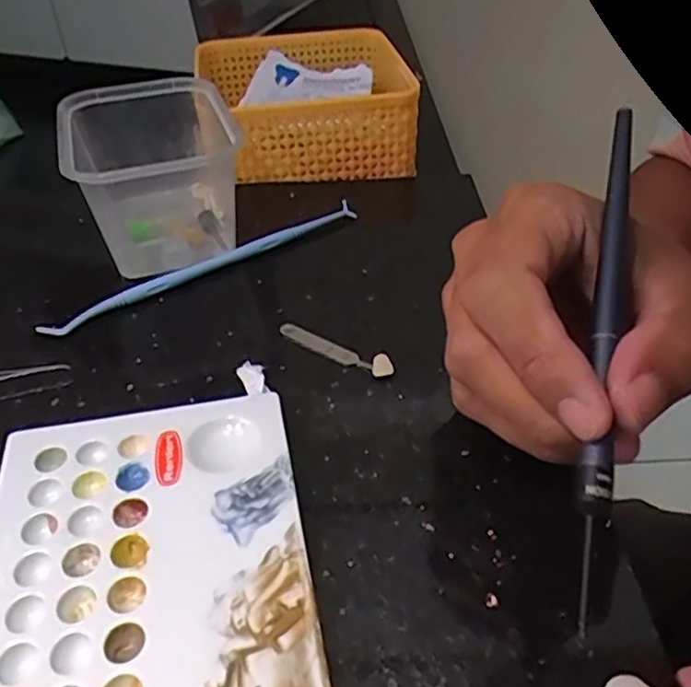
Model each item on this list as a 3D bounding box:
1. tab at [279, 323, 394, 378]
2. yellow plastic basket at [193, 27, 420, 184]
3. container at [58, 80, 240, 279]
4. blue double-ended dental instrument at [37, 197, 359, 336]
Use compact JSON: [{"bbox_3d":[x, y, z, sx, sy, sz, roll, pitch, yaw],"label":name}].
[{"bbox_3d":[-0.004,0.002,0.275,0.055,0.006,0.010,24,46,27],"label":"tab"},{"bbox_3d":[-0.023,-0.158,0.441,0.121,0.053,0.138,-9,41,-9],"label":"yellow plastic basket"},{"bbox_3d":[-0.093,-0.084,0.334,0.077,0.059,0.109,-14,42,-14],"label":"container"},{"bbox_3d":[-0.063,-0.039,0.321,0.163,0.005,0.010,-26,46,-26],"label":"blue double-ended dental instrument"}]

